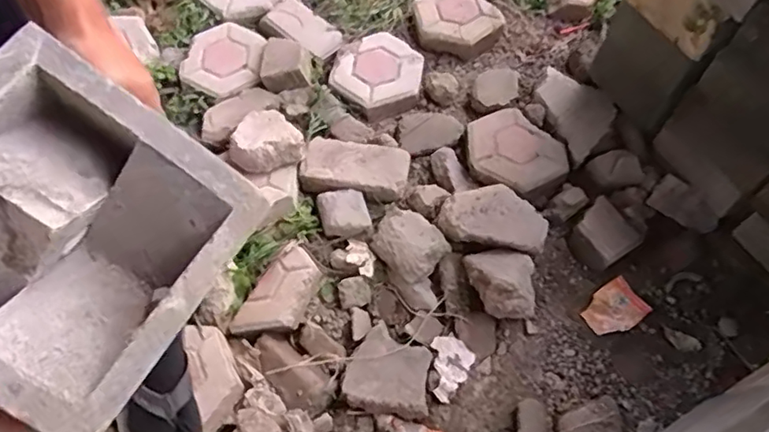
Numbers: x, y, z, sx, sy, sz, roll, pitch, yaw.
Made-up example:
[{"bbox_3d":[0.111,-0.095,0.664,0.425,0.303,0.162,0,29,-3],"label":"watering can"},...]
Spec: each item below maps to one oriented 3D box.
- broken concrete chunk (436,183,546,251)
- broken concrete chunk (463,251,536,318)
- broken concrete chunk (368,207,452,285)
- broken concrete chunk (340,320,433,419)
[{"bbox_3d":[0.209,-0.004,1.090,0.207,0.051,0.123,7,63,4],"label":"broken concrete chunk"},{"bbox_3d":[0.221,0.120,1.043,0.123,0.087,0.138,-8,63,-4],"label":"broken concrete chunk"},{"bbox_3d":[0.043,0.048,1.090,0.110,0.052,0.145,-40,71,-20],"label":"broken concrete chunk"},{"bbox_3d":[0.007,0.271,1.012,0.145,0.029,0.149,11,63,3],"label":"broken concrete chunk"}]

